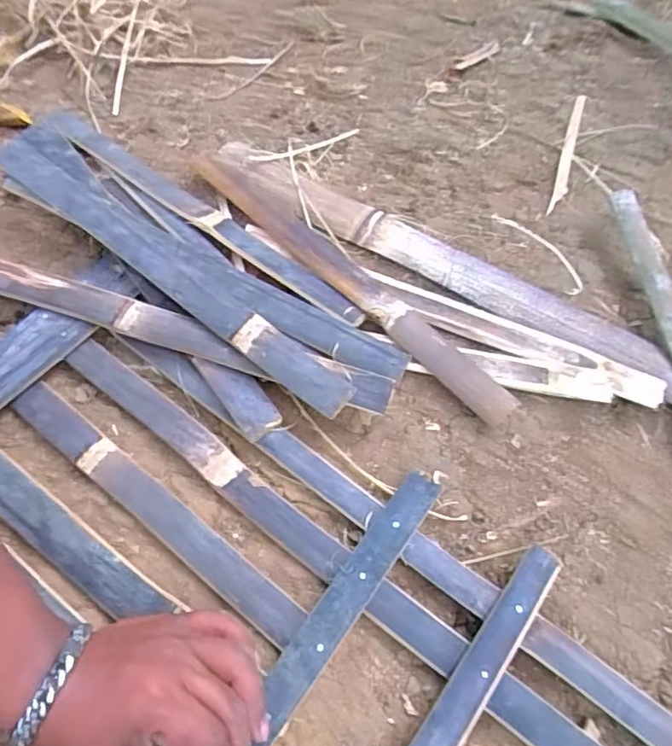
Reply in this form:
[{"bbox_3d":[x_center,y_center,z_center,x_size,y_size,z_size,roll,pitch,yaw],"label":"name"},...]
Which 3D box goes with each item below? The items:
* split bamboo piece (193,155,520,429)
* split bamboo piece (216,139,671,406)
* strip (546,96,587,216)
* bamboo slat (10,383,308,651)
[{"bbox_3d":[0.005,-0.096,0.522,0.037,0.012,0.391,-40,68,-21],"label":"split bamboo piece"},{"bbox_3d":[0.094,-0.112,0.550,0.484,0.020,0.062,29,64,14],"label":"split bamboo piece"},{"bbox_3d":[0.259,-0.250,0.631,0.015,0.013,0.193,17,61,8],"label":"strip"},{"bbox_3d":[-0.140,0.098,0.427,0.283,0.013,0.030,35,65,17],"label":"bamboo slat"}]

